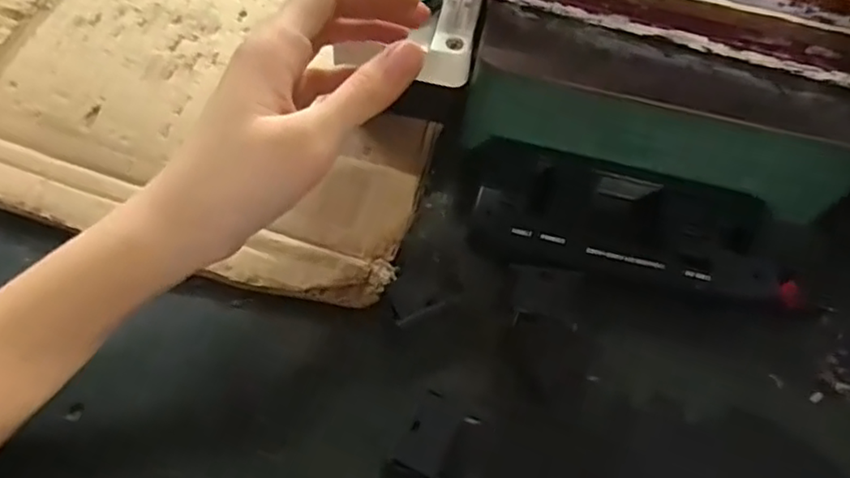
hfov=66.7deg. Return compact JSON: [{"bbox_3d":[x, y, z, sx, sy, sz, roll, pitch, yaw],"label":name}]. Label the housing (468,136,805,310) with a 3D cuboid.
[{"bbox_3d":[0.100,-0.010,0.309,0.151,0.016,0.063,12,65,1],"label":"housing"}]

